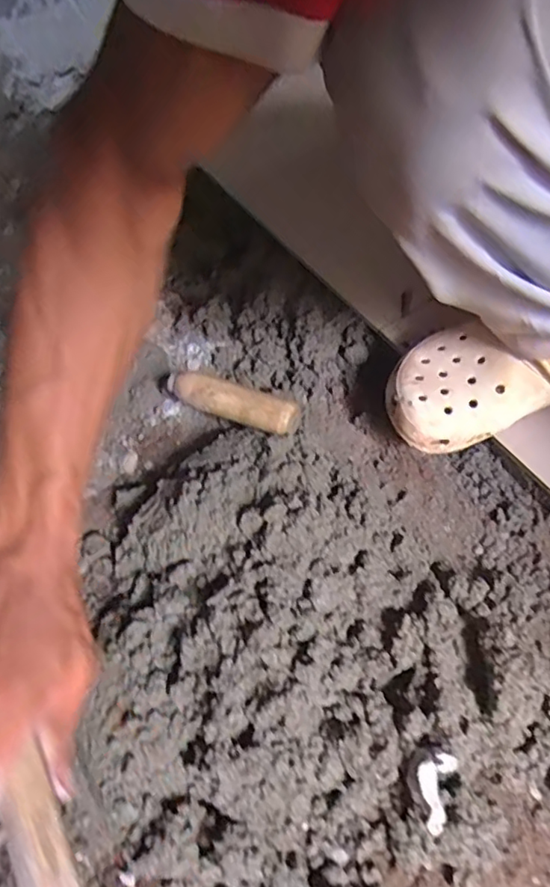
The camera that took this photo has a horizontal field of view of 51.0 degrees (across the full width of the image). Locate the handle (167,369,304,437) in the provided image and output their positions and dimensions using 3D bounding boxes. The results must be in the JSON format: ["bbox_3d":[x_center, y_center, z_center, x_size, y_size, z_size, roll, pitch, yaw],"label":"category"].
[{"bbox_3d":[-0.040,-0.039,0.526,0.129,0.026,0.028,21,60,15],"label":"handle"}]

